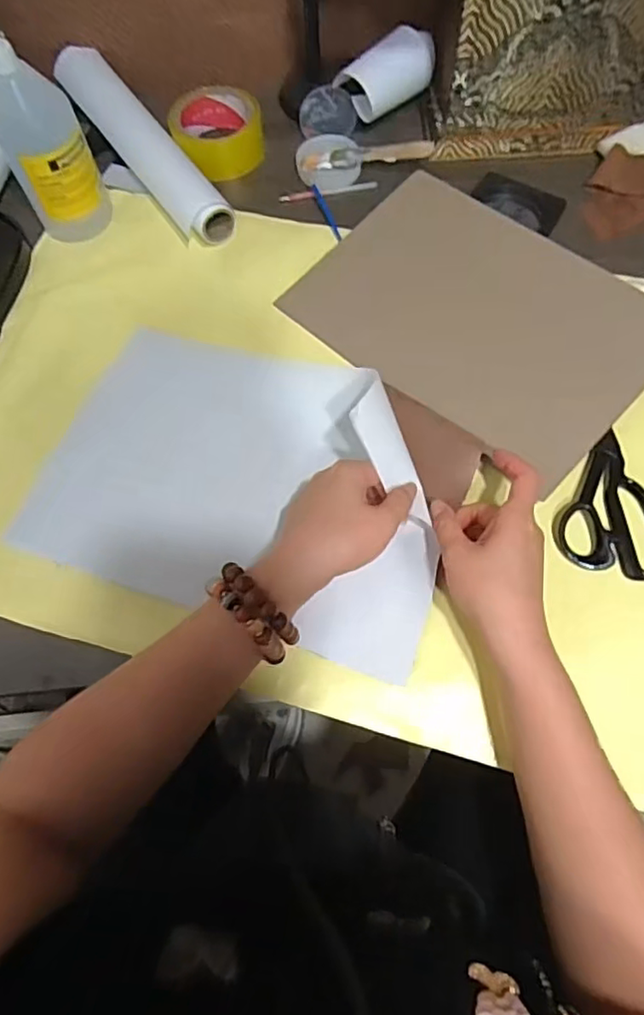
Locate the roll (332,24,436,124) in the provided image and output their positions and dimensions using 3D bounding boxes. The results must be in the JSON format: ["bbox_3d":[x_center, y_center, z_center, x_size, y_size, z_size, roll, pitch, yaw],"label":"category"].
[{"bbox_3d":[0.073,-0.470,0.652,0.099,0.057,0.065,-34,69,-12],"label":"roll"}]

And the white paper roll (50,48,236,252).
[{"bbox_3d":[-0.199,-0.393,0.651,0.061,0.048,0.311,-33,69,-12],"label":"white paper roll"}]

